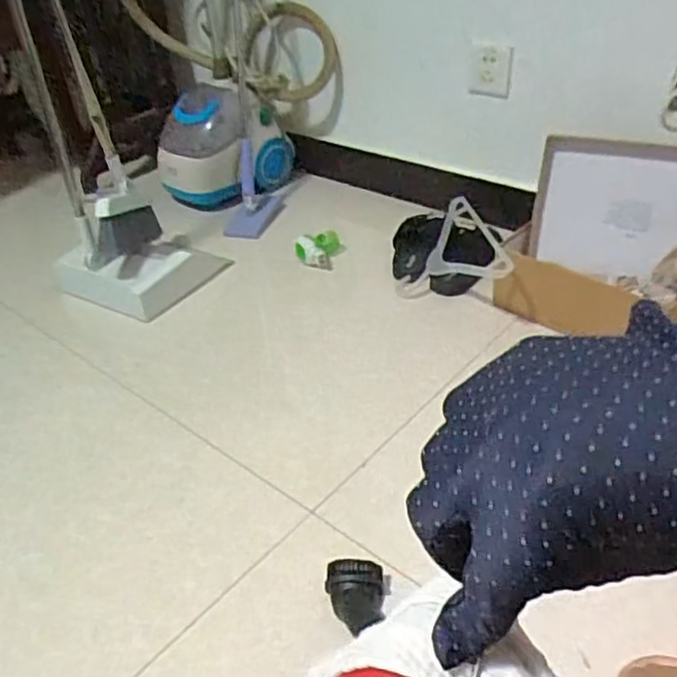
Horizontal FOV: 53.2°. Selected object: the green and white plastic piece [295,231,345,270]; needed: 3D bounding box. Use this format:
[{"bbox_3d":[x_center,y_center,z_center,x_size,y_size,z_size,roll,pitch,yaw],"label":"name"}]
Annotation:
[{"bbox_3d":[-0.039,-0.180,1.348,0.074,0.060,0.090,9,39,17],"label":"green and white plastic piece"}]

